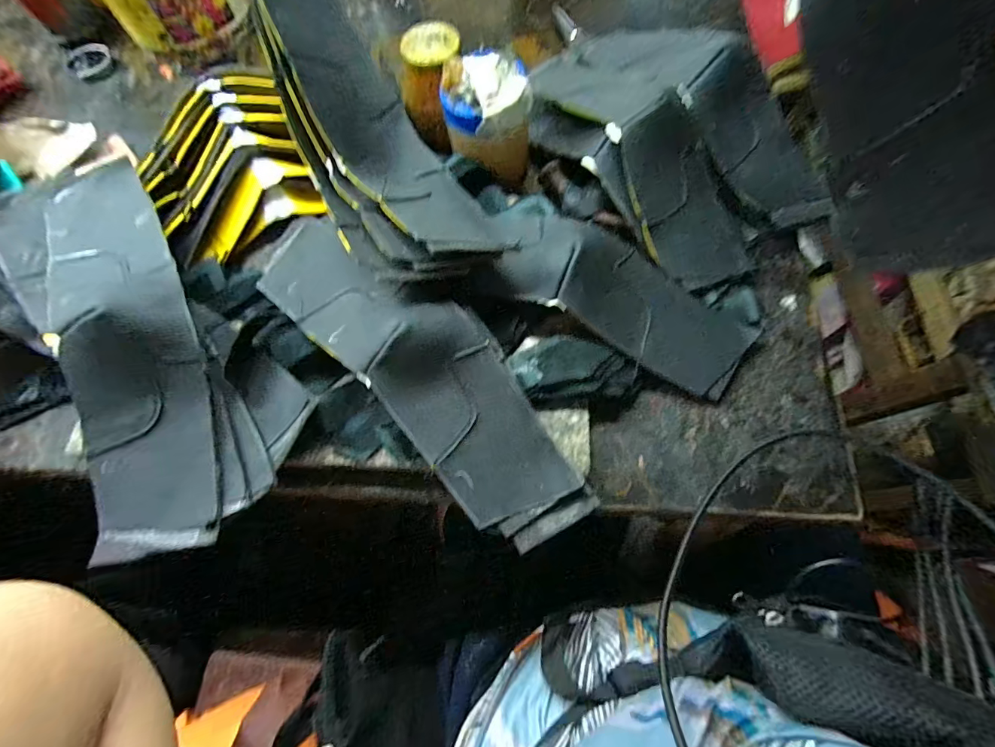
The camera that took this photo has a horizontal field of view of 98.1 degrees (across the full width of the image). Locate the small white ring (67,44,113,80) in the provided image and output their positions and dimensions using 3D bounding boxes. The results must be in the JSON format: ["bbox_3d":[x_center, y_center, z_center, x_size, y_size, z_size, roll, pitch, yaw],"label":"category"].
[{"bbox_3d":[-0.498,-0.384,0.530,0.045,0.010,0.056,-31,71,-11],"label":"small white ring"}]

